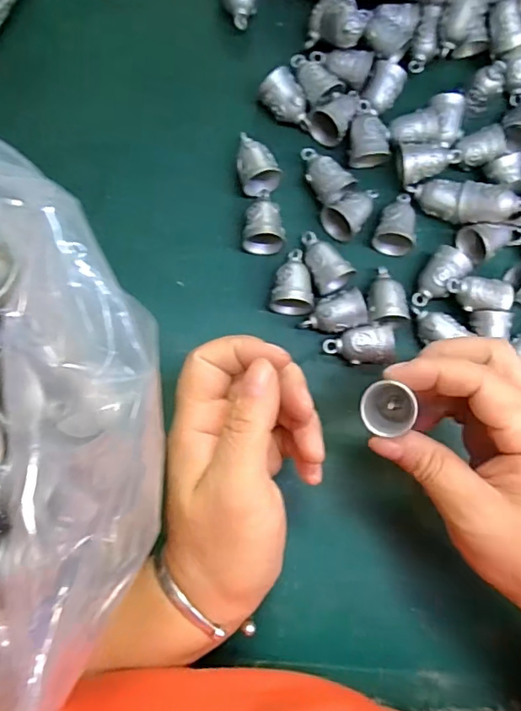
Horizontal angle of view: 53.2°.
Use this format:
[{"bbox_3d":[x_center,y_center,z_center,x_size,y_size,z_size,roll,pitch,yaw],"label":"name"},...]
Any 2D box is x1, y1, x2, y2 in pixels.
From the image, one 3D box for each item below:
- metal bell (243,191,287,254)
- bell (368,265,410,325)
[{"bbox_3d":[0.004,-0.080,0.309,0.024,0.018,0.039,11,81,-4],"label":"metal bell"},{"bbox_3d":[0.075,-0.036,0.310,0.023,0.019,0.034,0,82,-6],"label":"bell"}]

